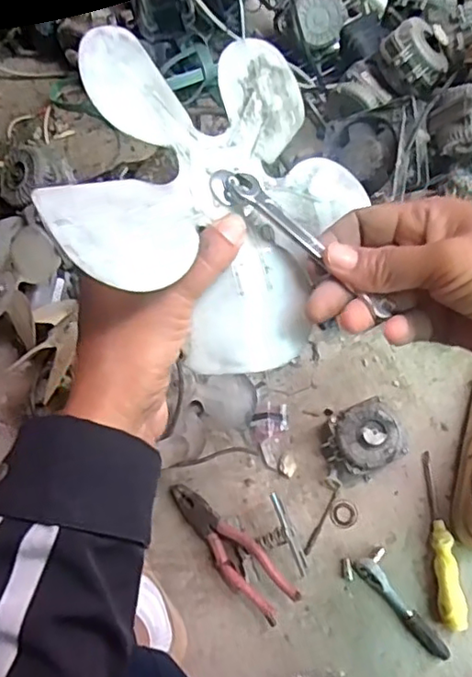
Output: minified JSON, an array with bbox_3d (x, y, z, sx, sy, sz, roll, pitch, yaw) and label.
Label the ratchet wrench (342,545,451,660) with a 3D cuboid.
[{"bbox_3d":[0.200,0.320,0.740,0.054,0.023,0.155,-41,80,-11],"label":"ratchet wrench"}]

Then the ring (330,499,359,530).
[{"bbox_3d":[0.138,0.223,0.774,0.035,0.004,0.035,0,75,-1],"label":"ring"}]

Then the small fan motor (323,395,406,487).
[{"bbox_3d":[0.154,0.129,0.761,0.096,0.070,0.091,-21,77,-7],"label":"small fan motor"}]

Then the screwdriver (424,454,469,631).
[{"bbox_3d":[0.259,0.249,0.758,0.030,0.024,0.207,-2,76,-2],"label":"screwdriver"}]

